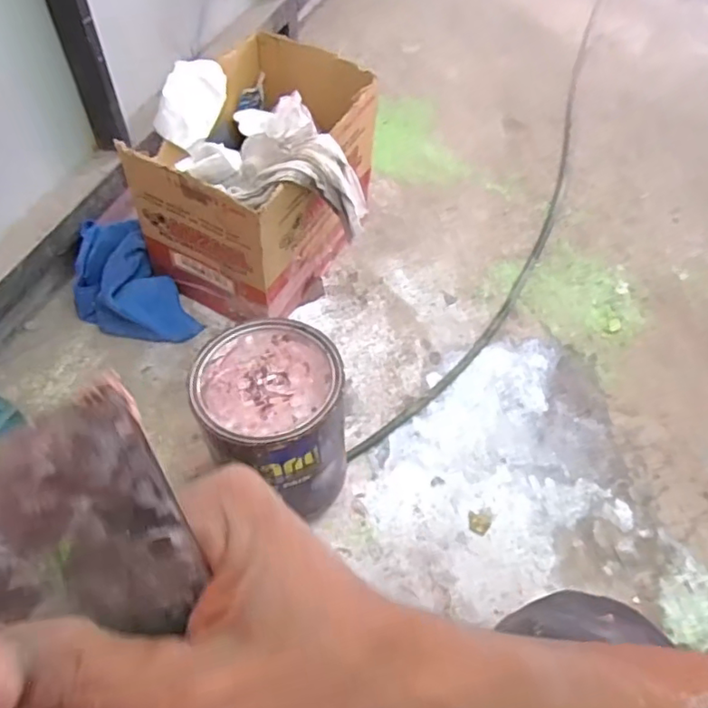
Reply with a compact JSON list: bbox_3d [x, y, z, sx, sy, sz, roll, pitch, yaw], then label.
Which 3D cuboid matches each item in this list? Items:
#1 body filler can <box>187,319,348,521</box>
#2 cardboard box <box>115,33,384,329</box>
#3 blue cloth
[{"bbox_3d":[-0.095,0.078,0.689,0.158,0.180,0.170,-15,59,-14],"label":"body filler can"},{"bbox_3d":[-0.138,-0.259,0.896,0.237,0.255,0.329,25,58,12],"label":"cardboard box"},{"bbox_3d":[-0.336,-0.094,0.873,0.140,0.106,0.179,-31,63,-22],"label":"blue cloth"}]

